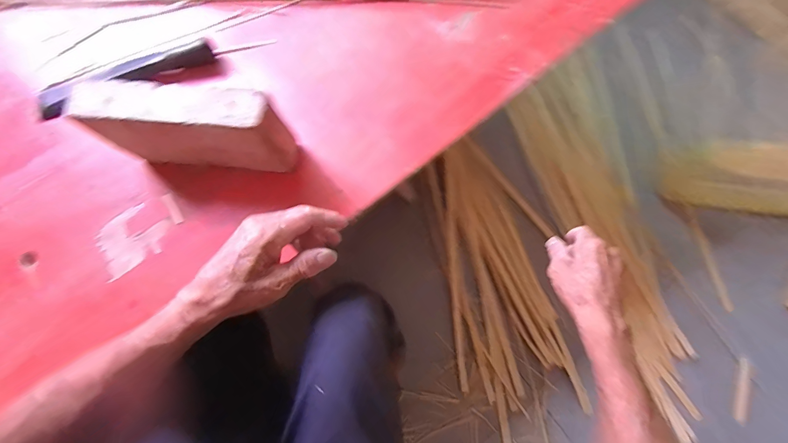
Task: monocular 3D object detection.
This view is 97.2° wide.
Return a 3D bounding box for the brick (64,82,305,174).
[{"bbox_3d":[-0.239,-0.112,0.433,0.223,0.127,0.051,4,74,3],"label":"brick"}]

